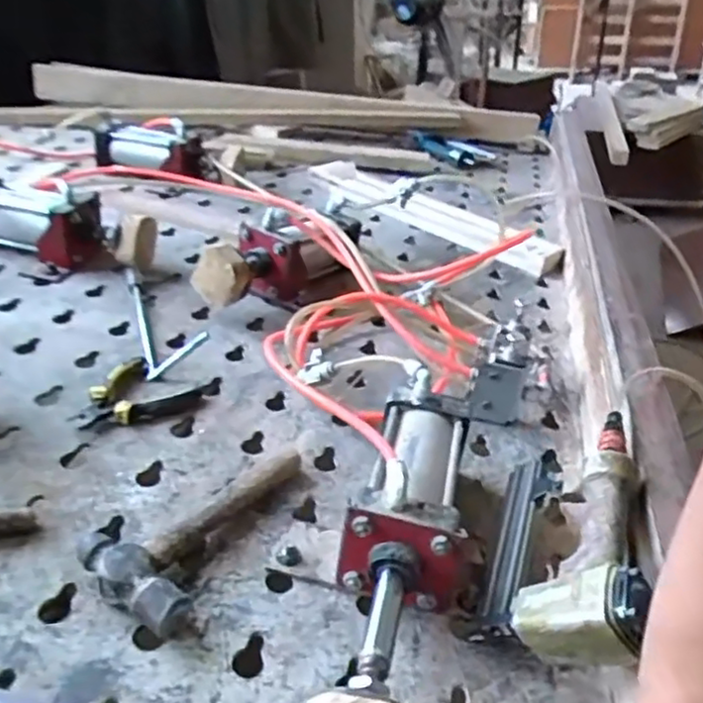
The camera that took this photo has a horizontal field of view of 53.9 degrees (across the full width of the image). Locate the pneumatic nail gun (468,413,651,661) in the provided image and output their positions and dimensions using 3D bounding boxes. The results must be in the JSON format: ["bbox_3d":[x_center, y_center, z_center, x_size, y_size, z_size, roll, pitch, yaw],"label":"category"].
[{"bbox_3d":[0.196,0.172,0.648,0.056,0.163,0.268,48,34,-10],"label":"pneumatic nail gun"}]

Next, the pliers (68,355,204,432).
[{"bbox_3d":[-0.279,0.045,0.867,0.151,0.025,0.122,-18,39,-33],"label":"pliers"}]

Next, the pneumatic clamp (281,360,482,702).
[{"bbox_3d":[0.027,0.180,0.621,0.165,0.119,0.388,14,32,10],"label":"pneumatic clamp"}]

